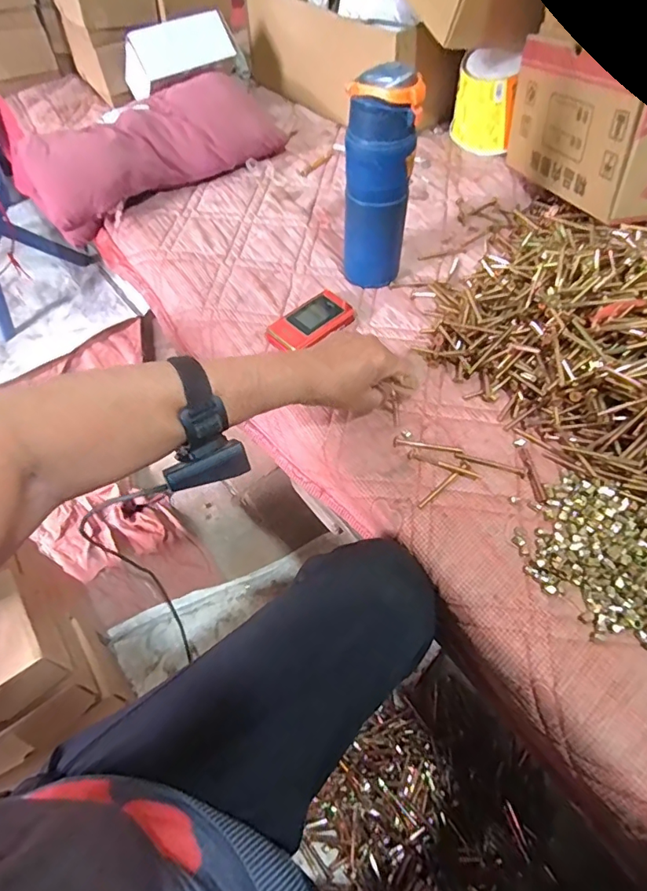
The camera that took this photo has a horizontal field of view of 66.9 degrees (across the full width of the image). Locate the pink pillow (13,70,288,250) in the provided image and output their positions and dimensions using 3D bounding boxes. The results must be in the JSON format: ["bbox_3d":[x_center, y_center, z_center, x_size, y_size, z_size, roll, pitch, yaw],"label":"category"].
[{"bbox_3d":[-0.277,-0.473,0.781,0.389,0.084,0.185,-33,63,-18],"label":"pink pillow"}]

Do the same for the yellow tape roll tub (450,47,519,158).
[{"bbox_3d":[0.258,-0.548,0.790,0.082,0.119,0.088,0,58,1],"label":"yellow tape roll tub"}]

